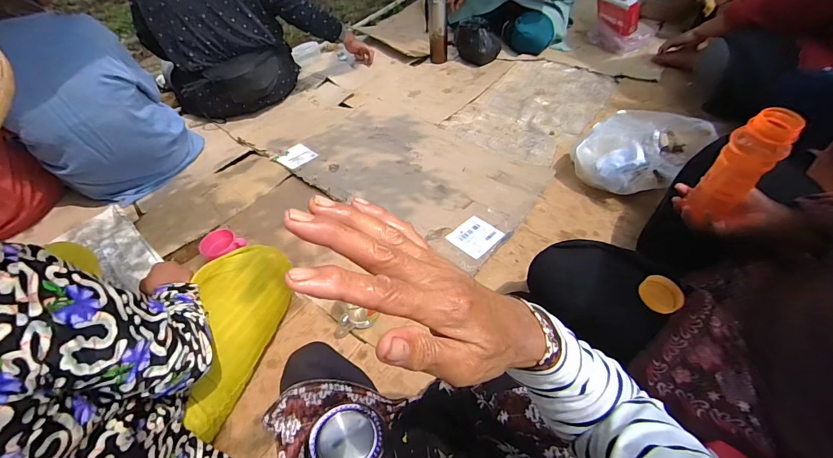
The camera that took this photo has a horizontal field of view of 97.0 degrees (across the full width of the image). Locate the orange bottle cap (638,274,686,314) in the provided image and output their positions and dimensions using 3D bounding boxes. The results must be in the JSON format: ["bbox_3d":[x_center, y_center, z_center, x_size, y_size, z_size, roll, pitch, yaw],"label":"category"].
[{"bbox_3d":[0.352,0.093,0.529,0.051,0.015,0.055,-2,51,2],"label":"orange bottle cap"}]

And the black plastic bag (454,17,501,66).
[{"bbox_3d":[0.271,-0.843,1.637,0.207,0.137,0.170,6,52,9],"label":"black plastic bag"}]

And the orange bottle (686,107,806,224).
[{"bbox_3d":[0.512,-0.099,0.582,0.067,0.184,0.070,-34,57,-22],"label":"orange bottle"}]

